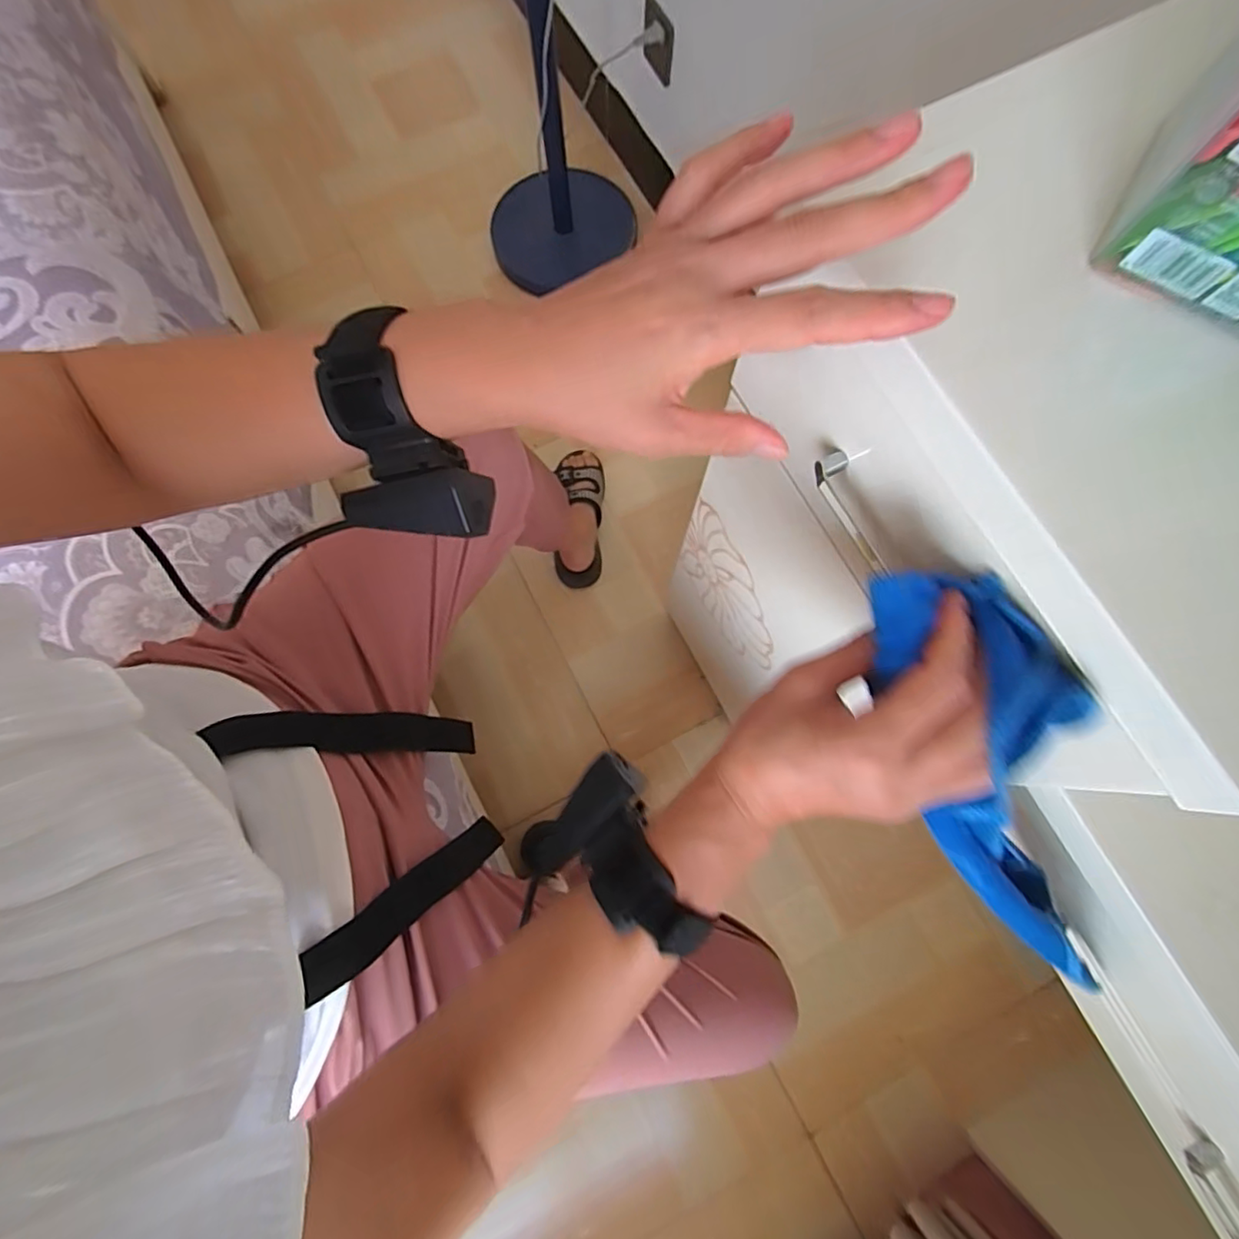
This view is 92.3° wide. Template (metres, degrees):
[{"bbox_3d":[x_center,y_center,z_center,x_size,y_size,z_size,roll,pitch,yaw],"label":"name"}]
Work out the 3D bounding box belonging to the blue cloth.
[{"bbox_3d":[0.182,0.095,0.286,0.060,0.067,0.252,-26,113,-5],"label":"blue cloth"}]

